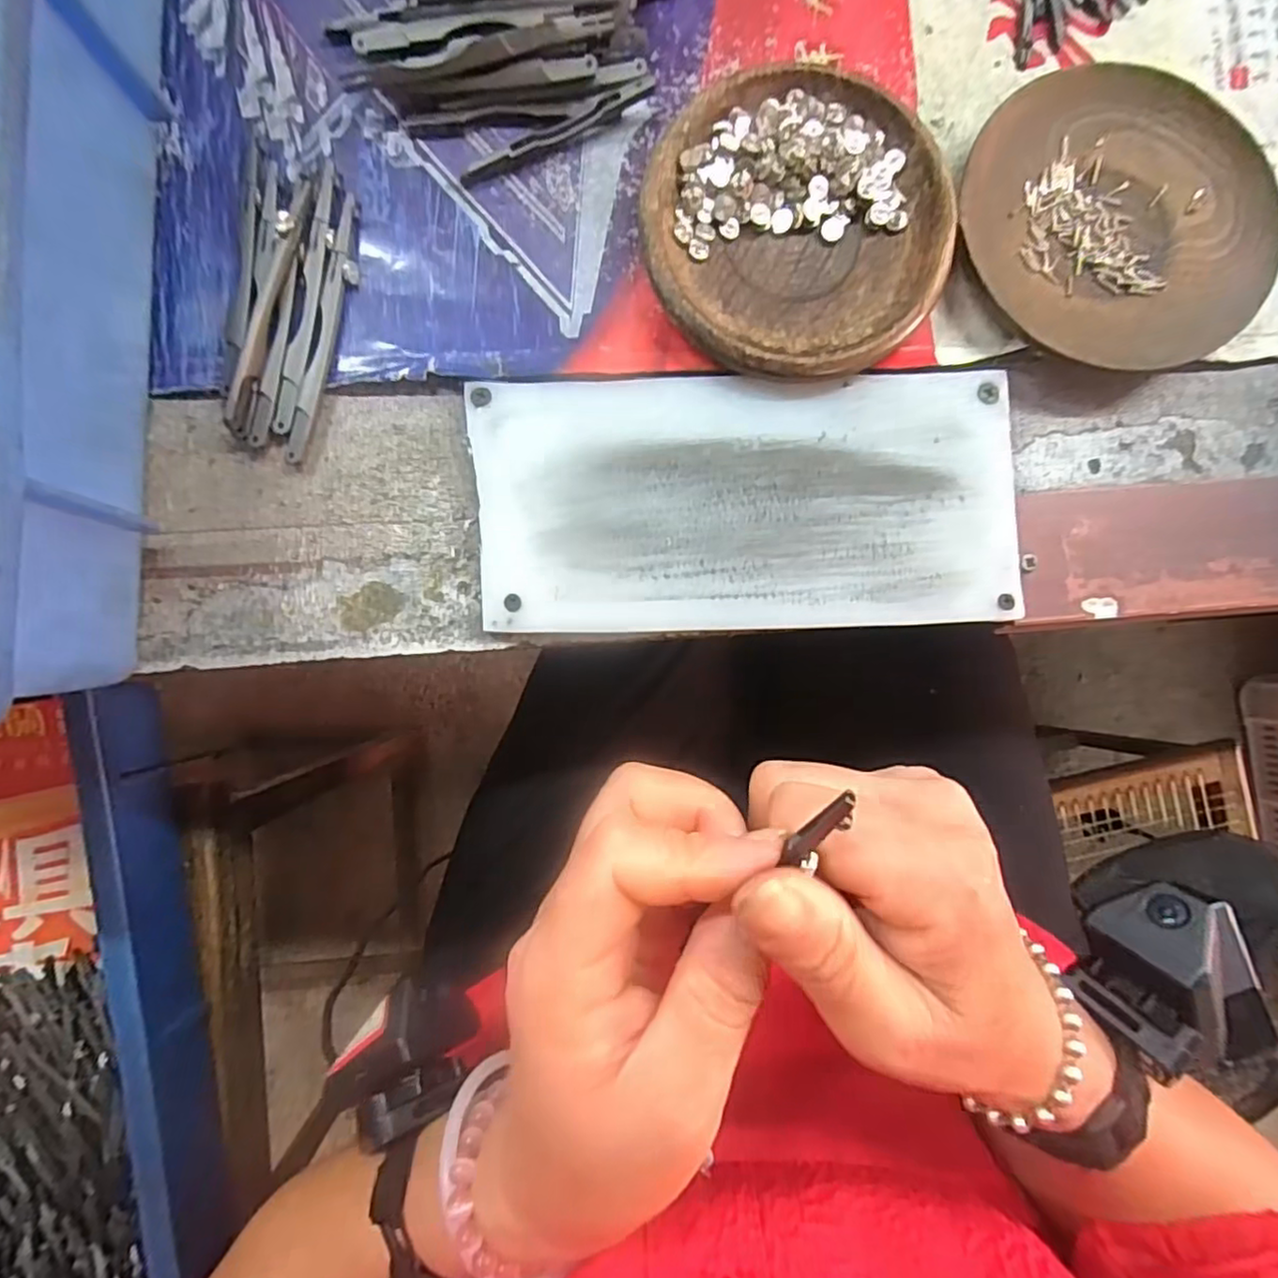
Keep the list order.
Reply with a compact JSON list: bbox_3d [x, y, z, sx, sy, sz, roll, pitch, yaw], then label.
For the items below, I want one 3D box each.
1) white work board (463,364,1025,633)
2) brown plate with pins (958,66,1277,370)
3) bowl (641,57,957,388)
[{"bbox_3d":[0.040,-0.050,0.237,0.195,0.008,0.093,-3,87,-2],"label":"white work board"},{"bbox_3d":[0.179,-0.156,0.243,0.113,0.015,0.111,0,87,-2],"label":"brown plate with pins"},{"bbox_3d":[0.057,-0.151,0.236,0.109,0.014,0.111,0,87,-2],"label":"bowl"}]

